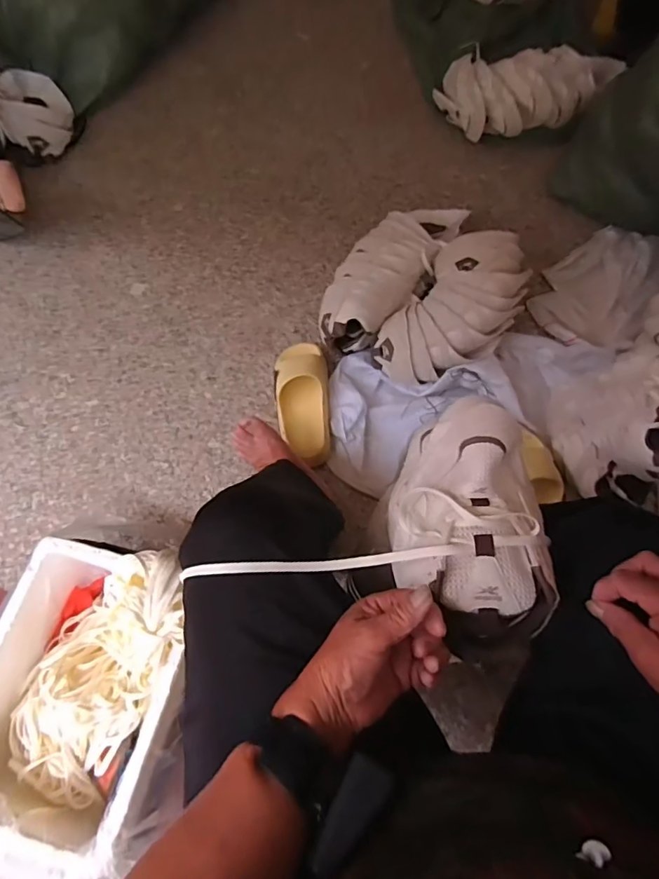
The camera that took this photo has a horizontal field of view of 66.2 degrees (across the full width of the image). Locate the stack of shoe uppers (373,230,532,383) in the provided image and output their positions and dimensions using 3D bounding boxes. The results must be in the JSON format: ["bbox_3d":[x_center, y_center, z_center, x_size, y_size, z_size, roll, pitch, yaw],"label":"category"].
[{"bbox_3d":[0.250,-0.257,0.964,0.193,0.119,0.357,34,71,14],"label":"stack of shoe uppers"}]

